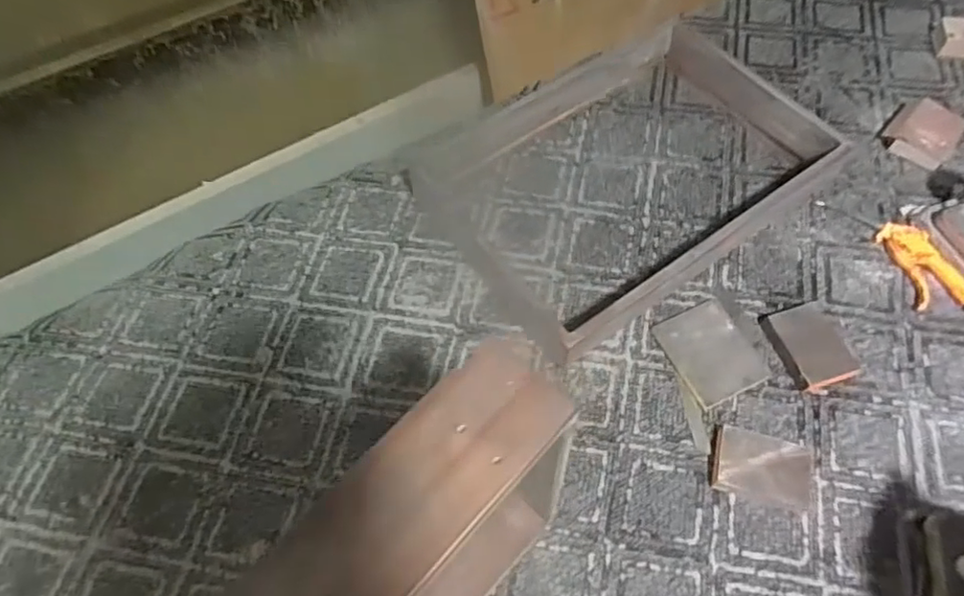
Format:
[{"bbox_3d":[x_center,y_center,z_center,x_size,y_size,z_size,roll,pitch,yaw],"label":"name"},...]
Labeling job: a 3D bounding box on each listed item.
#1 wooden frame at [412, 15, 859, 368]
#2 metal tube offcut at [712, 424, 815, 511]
[{"bbox_3d":[0.207,-0.185,0.873,0.521,0.082,0.358,-32,65,-15],"label":"wooden frame"},{"bbox_3d":[0.319,0.190,0.690,0.110,0.033,0.066,11,62,7],"label":"metal tube offcut"}]

